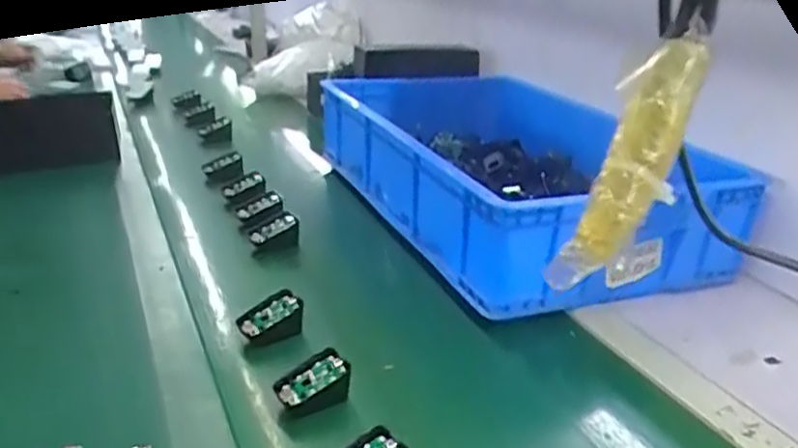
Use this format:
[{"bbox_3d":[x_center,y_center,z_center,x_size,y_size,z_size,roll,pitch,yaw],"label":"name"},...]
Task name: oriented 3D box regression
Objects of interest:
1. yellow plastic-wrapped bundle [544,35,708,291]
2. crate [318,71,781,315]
[{"bbox_3d":[0.062,-0.015,0.189,0.018,0.072,0.016,20,6,-43],"label":"yellow plastic-wrapped bundle"},{"bbox_3d":[0.154,-0.080,1.077,0.407,0.151,0.608,-7,25,-19],"label":"crate"}]

